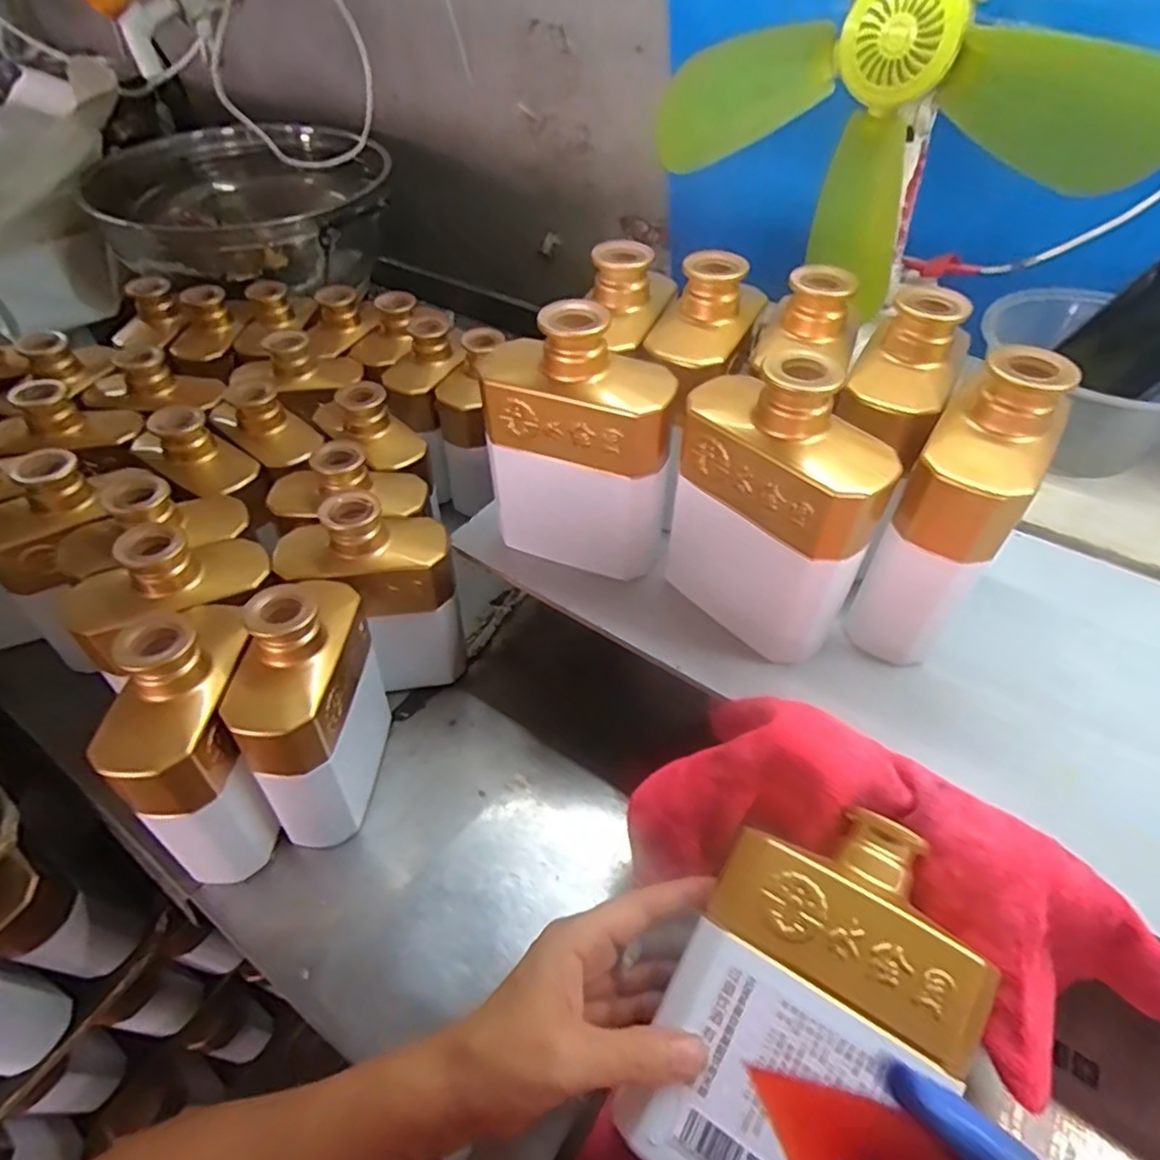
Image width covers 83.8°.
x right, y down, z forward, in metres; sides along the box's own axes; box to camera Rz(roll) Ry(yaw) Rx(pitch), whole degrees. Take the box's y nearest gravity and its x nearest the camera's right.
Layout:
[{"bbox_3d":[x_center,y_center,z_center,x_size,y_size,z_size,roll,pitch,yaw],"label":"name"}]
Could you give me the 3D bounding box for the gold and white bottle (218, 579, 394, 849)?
[{"bbox_3d":[-0.161,0.076,0.399,0.056,0.155,0.124,3,51,4],"label":"gold and white bottle"}]

